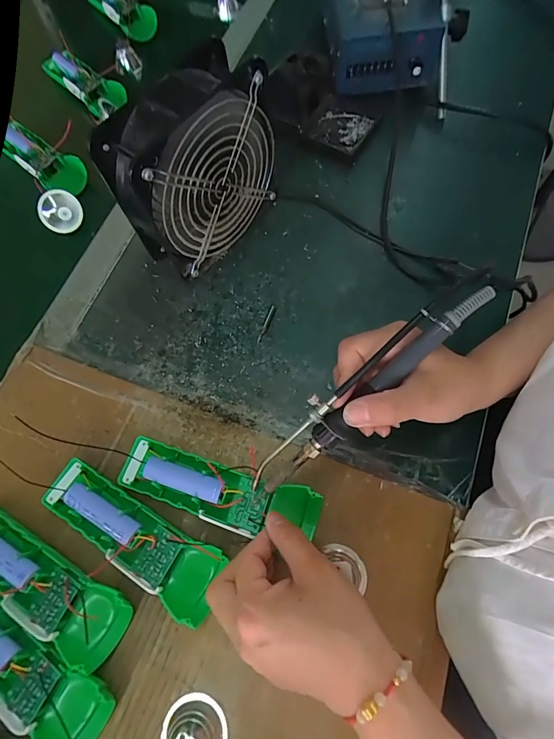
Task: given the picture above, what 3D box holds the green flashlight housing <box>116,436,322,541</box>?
[{"bbox_3d":[-0.047,0.093,0.301,0.157,0.019,0.044,13,69,10],"label":"green flashlight housing"}]

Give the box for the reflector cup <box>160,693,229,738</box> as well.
[{"bbox_3d":[-0.053,0.238,0.254,0.043,0.024,0.034,31,72,13],"label":"reflector cup"}]

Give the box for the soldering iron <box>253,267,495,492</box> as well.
[{"bbox_3d":[0.059,0.010,0.259,0.199,0.022,0.026,-44,73,8],"label":"soldering iron"}]

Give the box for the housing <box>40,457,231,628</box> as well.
[{"bbox_3d":[-0.111,0.125,0.297,0.150,0.028,0.045,27,72,12],"label":"housing"}]

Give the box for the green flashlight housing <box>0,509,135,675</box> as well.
[{"bbox_3d":[-0.178,0.155,0.287,0.150,0.028,0.048,26,71,11],"label":"green flashlight housing"}]

